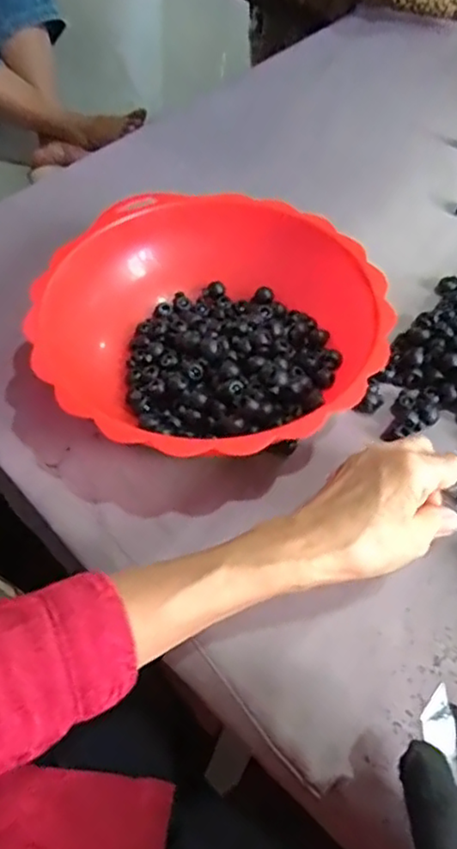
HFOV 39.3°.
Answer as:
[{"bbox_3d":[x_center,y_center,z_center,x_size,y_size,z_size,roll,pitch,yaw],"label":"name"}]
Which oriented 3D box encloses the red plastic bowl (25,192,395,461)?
[{"bbox_3d":[-0.015,-0.059,0.461,0.234,0.071,0.221,0,53,1],"label":"red plastic bowl"}]

